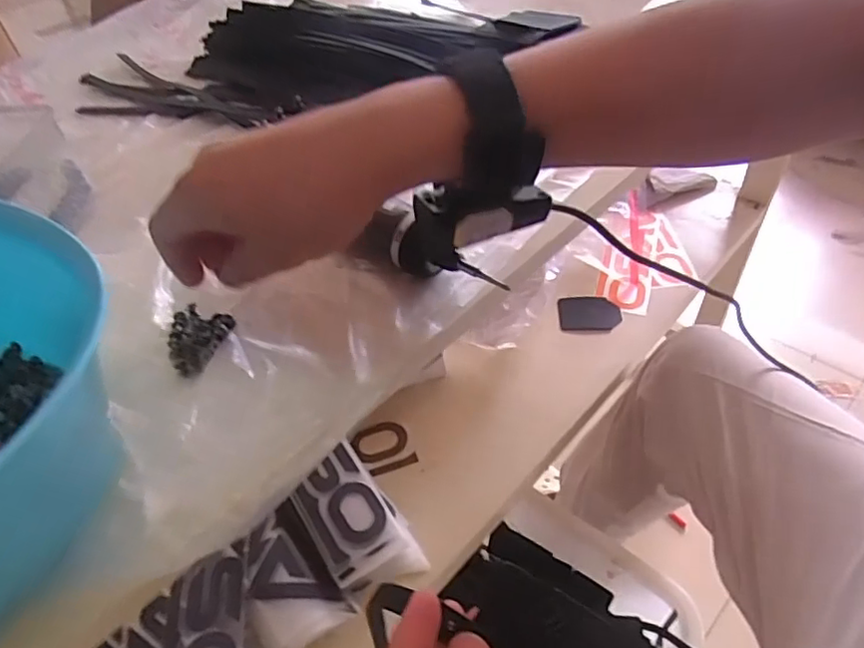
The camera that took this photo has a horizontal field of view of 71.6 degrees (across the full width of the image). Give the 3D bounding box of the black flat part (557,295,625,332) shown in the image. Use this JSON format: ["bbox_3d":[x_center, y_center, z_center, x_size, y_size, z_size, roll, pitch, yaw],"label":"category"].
[{"bbox_3d":[0.224,-0.013,0.853,0.087,0.013,0.062,7,64,1],"label":"black flat part"}]

